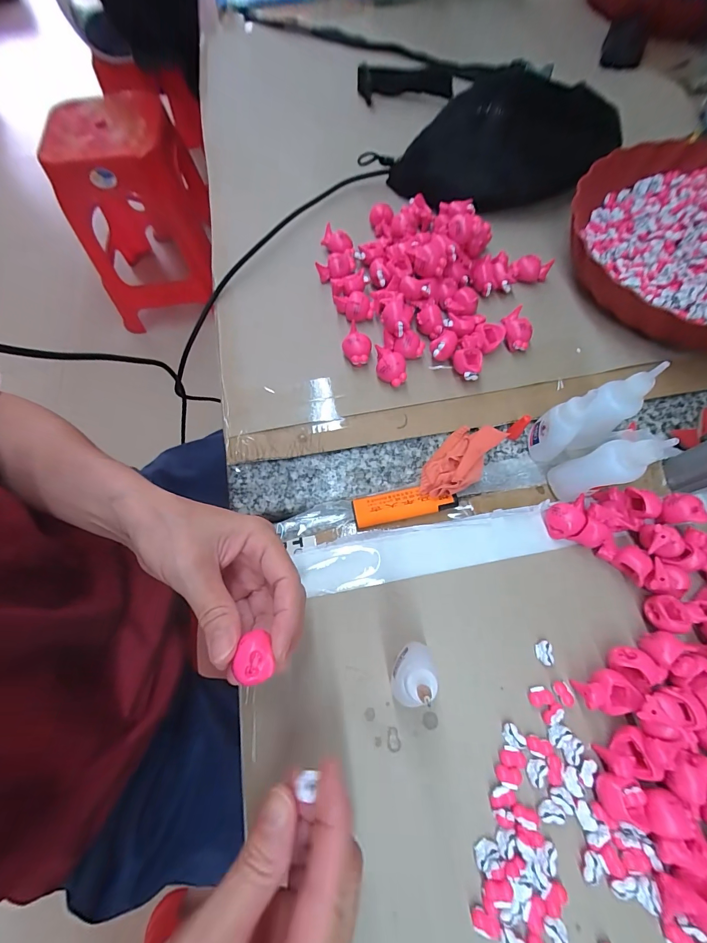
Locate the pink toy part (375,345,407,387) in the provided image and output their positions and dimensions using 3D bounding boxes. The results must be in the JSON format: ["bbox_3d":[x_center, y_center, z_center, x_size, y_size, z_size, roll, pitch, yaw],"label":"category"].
[{"bbox_3d":[0.033,-0.092,0.323,0.024,0.023,0.031,-3,68,0],"label":"pink toy part"}]

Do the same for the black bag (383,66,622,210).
[{"bbox_3d":[0.164,-0.349,0.385,0.234,0.069,0.101,-7,68,-1],"label":"black bag"}]

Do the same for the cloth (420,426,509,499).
[{"bbox_3d":[0.083,-0.008,0.292,0.038,0.023,0.074,36,73,14],"label":"cloth"}]

